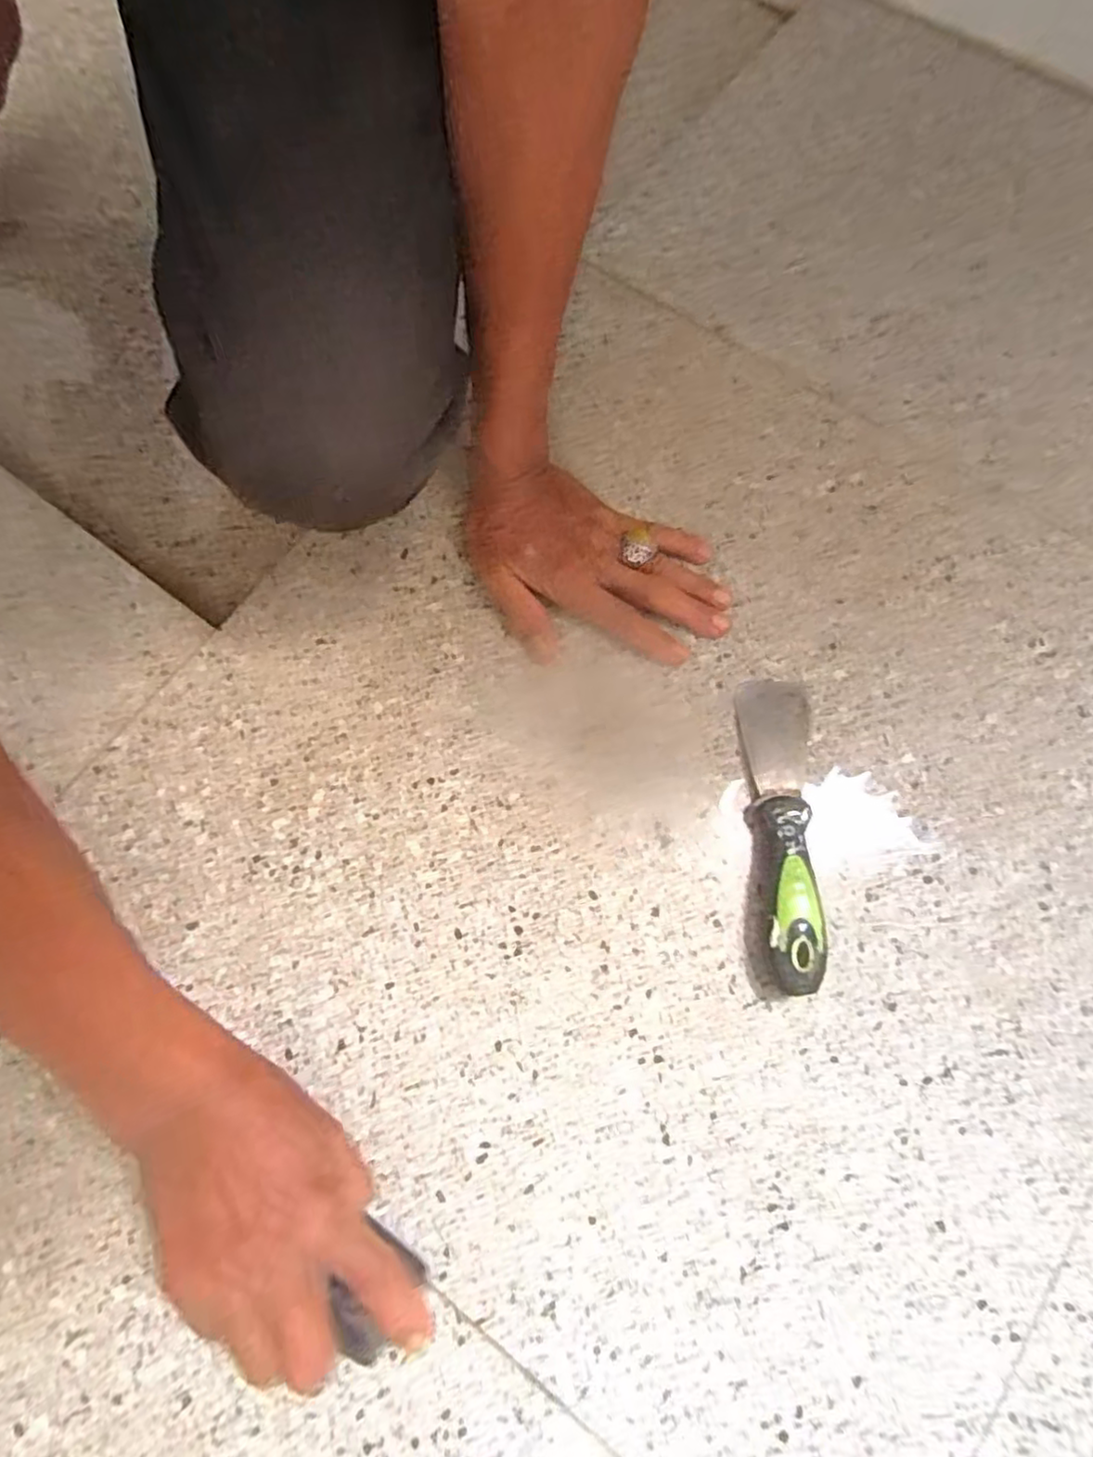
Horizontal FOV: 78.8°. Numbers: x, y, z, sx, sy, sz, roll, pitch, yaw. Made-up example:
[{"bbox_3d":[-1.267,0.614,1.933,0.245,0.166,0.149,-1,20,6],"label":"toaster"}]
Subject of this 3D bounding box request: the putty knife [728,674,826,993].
[{"bbox_3d":[0.140,0.056,0.394,0.044,0.028,0.183,3,74,1],"label":"putty knife"}]

